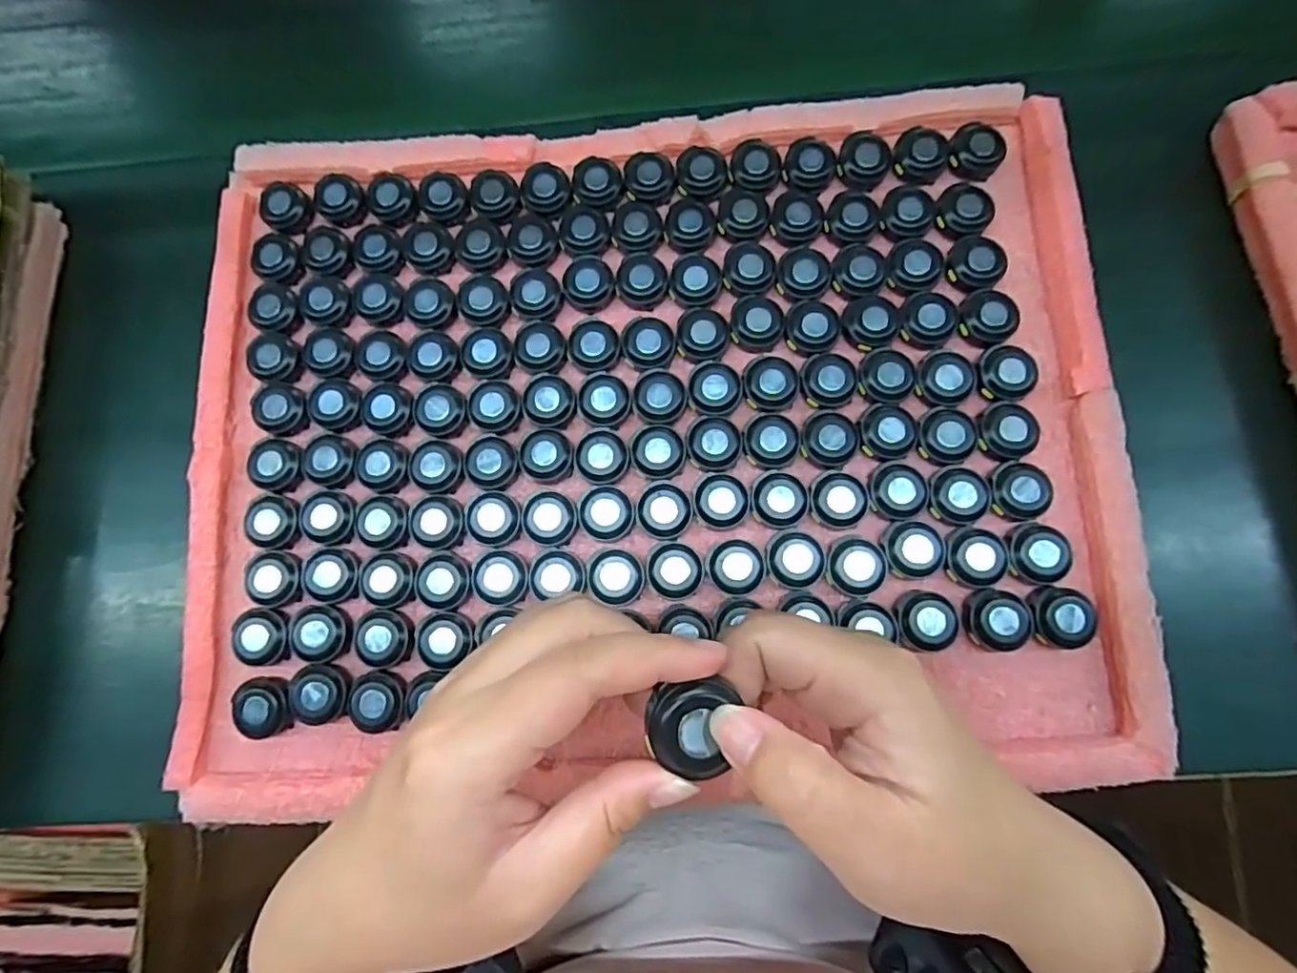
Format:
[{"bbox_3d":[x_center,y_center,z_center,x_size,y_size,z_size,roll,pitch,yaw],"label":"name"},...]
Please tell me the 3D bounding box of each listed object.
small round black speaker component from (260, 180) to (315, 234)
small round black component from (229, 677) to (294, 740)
[{"bbox_3d":[-0.218,-0.167,0.366,0.030,0.010,0.028,-1,77,3],"label":"small round black speaker component"},{"bbox_3d":[-0.198,0.114,0.317,0.032,0.013,0.029,-16,77,0],"label":"small round black component"}]

